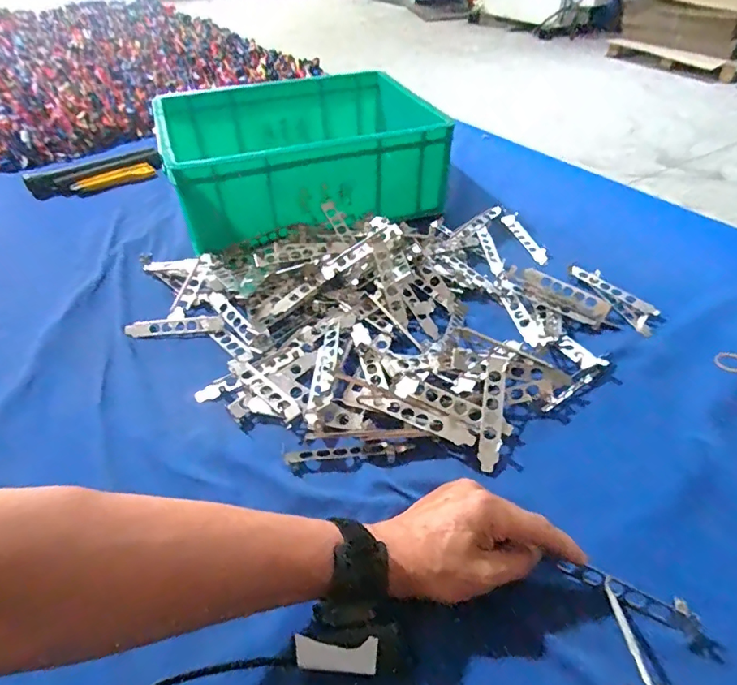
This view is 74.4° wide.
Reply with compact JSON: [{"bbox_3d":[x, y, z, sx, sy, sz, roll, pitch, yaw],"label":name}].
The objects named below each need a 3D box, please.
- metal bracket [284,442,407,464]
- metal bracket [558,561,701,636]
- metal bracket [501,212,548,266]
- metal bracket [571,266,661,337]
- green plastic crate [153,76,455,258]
[{"bbox_3d":[-0.022,0.103,0.455,0.111,0.004,0.018,-2,44,0],"label":"metal bracket"},{"bbox_3d":[0.188,0.181,0.353,0.094,0.011,0.018,20,48,17],"label":"metal bracket"},{"bbox_3d":[0.235,-0.163,0.734,0.029,0.008,0.125,-9,44,-6],"label":"metal bracket"},{"bbox_3d":[0.314,-0.059,0.615,0.038,0.019,0.127,-21,47,-18],"label":"metal bracket"},{"bbox_3d":[-0.099,-0.314,0.805,0.410,0.136,0.325,-13,45,-11],"label":"green plastic crate"}]

